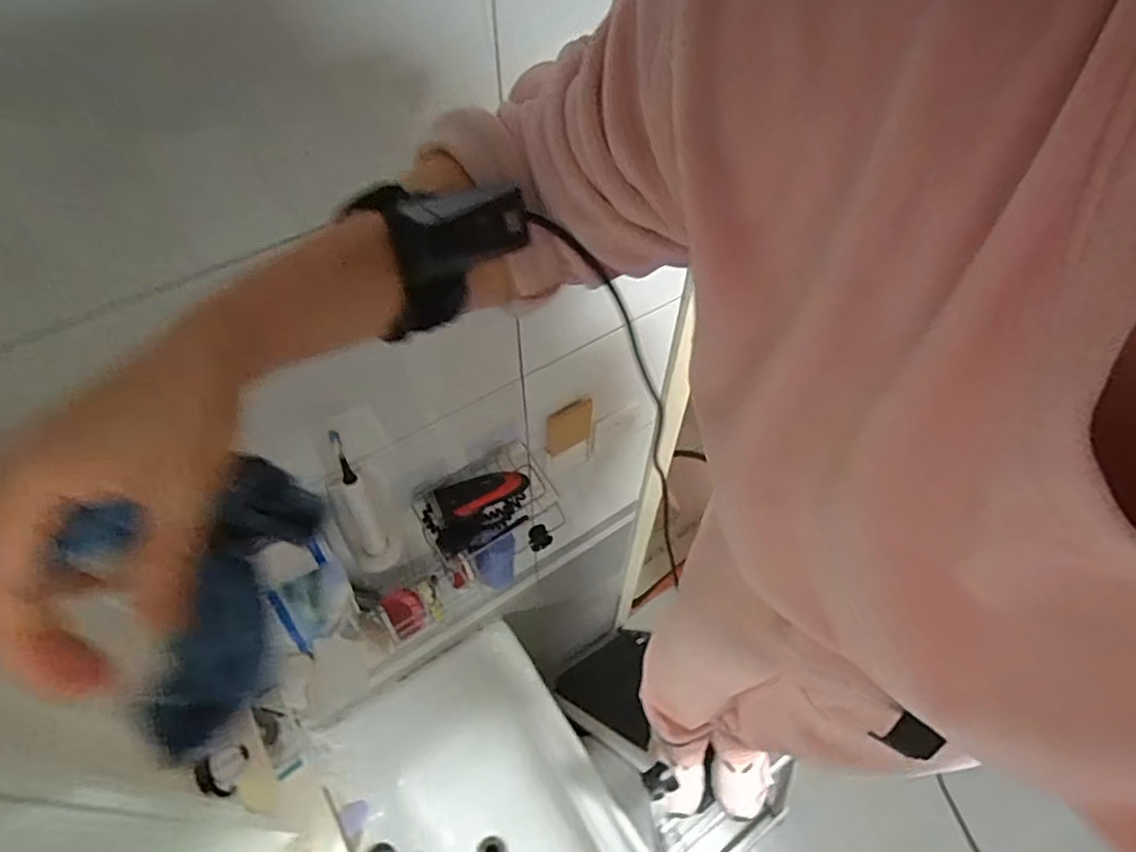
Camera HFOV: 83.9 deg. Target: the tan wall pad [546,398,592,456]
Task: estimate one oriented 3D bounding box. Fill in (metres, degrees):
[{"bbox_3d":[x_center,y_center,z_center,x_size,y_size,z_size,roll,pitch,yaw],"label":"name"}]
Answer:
[{"bbox_3d":[0.001,0.001,0.933,0.080,0.096,0.011,-31,61,-21],"label":"tan wall pad"}]

